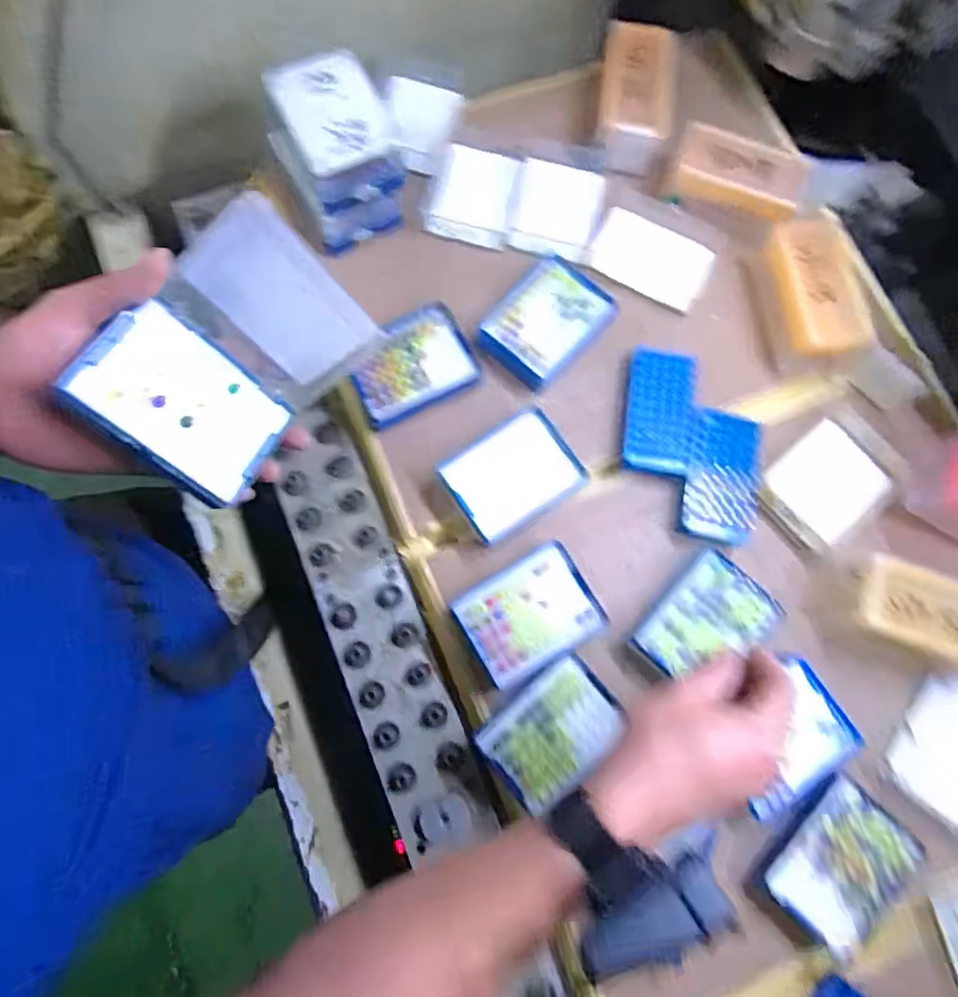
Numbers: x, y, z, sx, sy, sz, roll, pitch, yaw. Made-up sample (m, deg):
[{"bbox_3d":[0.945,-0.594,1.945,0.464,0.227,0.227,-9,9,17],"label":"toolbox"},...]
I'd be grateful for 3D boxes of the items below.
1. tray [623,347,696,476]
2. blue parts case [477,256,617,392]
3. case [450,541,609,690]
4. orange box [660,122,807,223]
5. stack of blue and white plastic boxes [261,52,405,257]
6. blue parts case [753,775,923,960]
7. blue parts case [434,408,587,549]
[{"bbox_3d":[0.158,-0.078,0.533,0.059,0.025,0.113,10,79,2],"label":"tray"},{"bbox_3d":[0.063,-0.160,0.544,0.086,0.037,0.114,37,81,7],"label":"blue parts case"},{"bbox_3d":[0.040,0.095,0.488,0.103,0.039,0.080,-29,80,-8],"label":"case"},{"bbox_3d":[0.241,-0.297,0.560,0.124,0.040,0.066,17,79,4],"label":"orange box"},{"bbox_3d":[-0.123,-0.300,0.534,0.092,0.110,0.106,-26,80,-5],"label":"stack of blue and white plastic boxes"},{"bbox_3d":[0.266,0.275,0.449,0.113,0.029,0.081,-43,81,-7],"label":"blue parts case"},{"bbox_3d":[0.028,-0.018,0.514,0.105,0.030,0.081,-33,80,-6],"label":"blue parts case"}]

